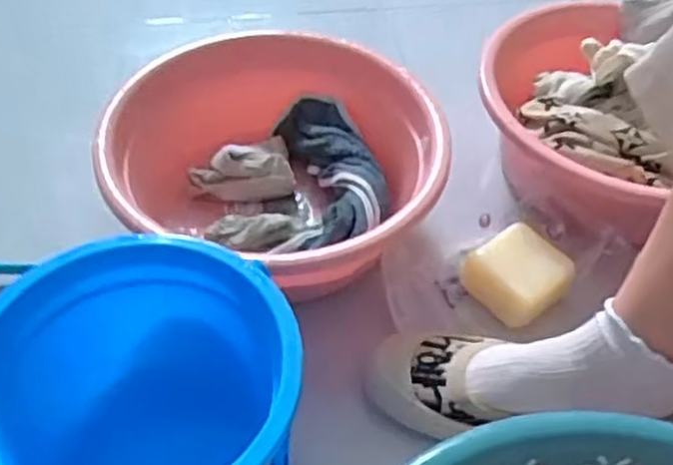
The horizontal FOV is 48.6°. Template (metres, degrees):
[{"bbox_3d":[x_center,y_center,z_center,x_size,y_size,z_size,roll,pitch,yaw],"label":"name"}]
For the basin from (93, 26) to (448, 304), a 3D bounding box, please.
[{"bbox_3d":[-0.052,-0.057,0.702,0.277,0.133,0.263,1,48,-2],"label":"basin"}]

